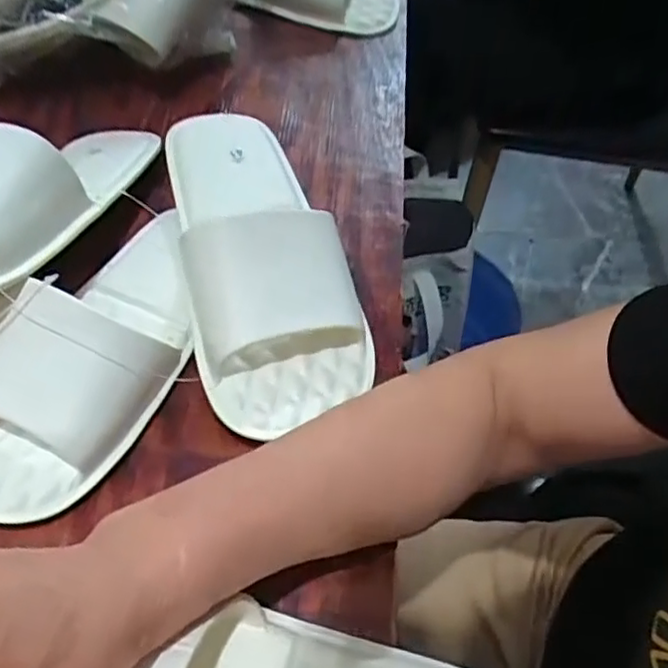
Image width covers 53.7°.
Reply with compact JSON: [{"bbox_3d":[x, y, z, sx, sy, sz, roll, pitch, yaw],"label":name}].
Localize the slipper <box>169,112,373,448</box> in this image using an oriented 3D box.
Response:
[{"bbox_3d":[-0.046,-0.060,0.403,0.098,0.055,0.231,-13,56,-9],"label":"slipper"}]

